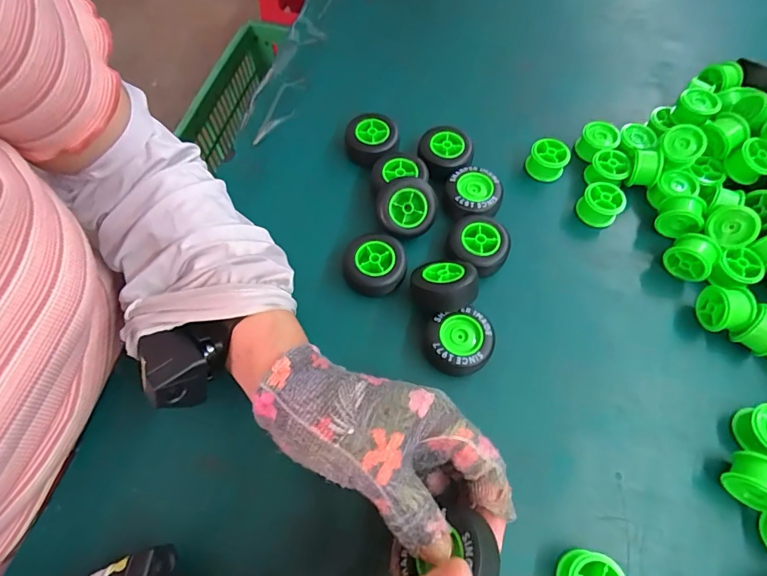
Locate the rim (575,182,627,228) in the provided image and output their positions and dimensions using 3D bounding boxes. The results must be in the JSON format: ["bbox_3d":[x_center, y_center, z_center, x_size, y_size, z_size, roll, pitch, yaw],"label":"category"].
[{"bbox_3d":[0.189,-0.071,0.384,0.034,0.031,0.029,36,67,16],"label":"rim"}]

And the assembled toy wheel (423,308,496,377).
[{"bbox_3d":[0.056,0.044,0.321,0.048,0.026,0.045,0,62,-1],"label":"assembled toy wheel"}]

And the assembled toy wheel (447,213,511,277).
[{"bbox_3d":[0.078,-0.033,0.363,0.047,0.033,0.046,0,62,-1],"label":"assembled toy wheel"}]

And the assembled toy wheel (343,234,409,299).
[{"bbox_3d":[-0.008,-0.018,0.351,0.051,0.028,0.043,10,63,4],"label":"assembled toy wheel"}]

